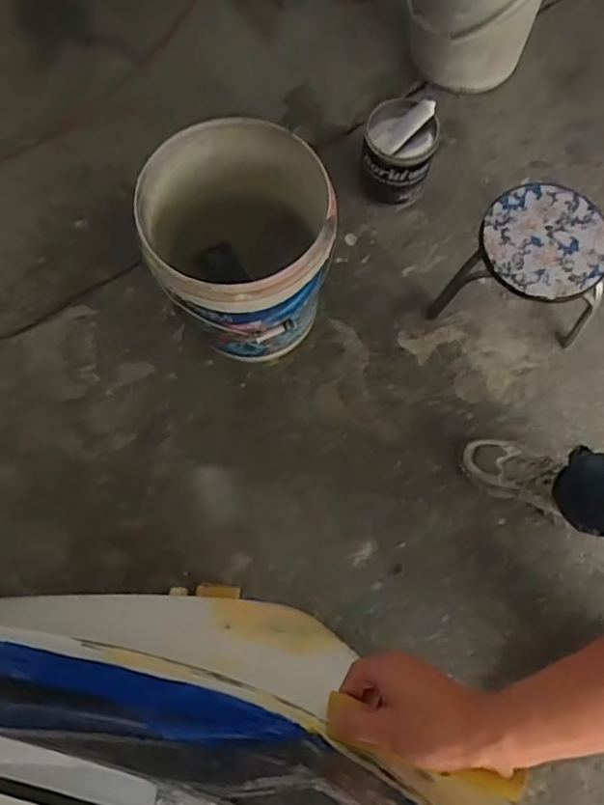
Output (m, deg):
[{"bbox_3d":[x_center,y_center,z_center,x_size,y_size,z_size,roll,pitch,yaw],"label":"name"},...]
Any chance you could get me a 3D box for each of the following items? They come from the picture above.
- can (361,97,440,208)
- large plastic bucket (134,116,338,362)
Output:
[{"bbox_3d":[0.207,-0.542,1.263,0.147,0.172,0.156,0,75,0],"label":"can"},{"bbox_3d":[-0.104,-0.267,1.063,0.305,0.340,0.305,0,74,-2],"label":"large plastic bucket"}]

